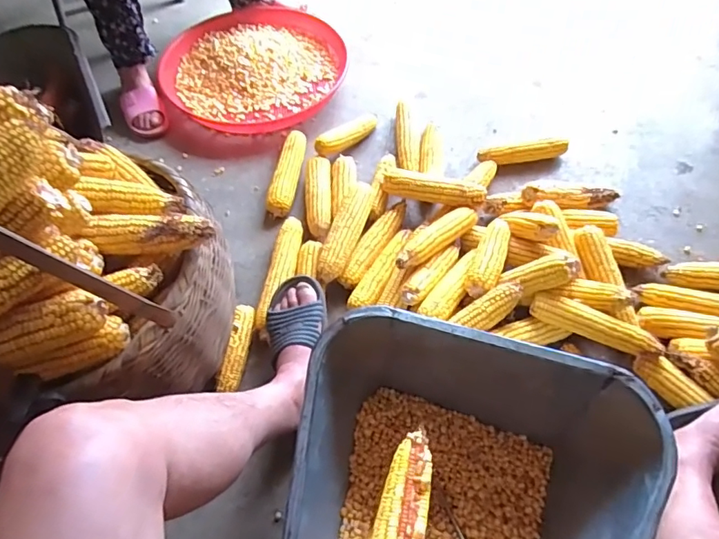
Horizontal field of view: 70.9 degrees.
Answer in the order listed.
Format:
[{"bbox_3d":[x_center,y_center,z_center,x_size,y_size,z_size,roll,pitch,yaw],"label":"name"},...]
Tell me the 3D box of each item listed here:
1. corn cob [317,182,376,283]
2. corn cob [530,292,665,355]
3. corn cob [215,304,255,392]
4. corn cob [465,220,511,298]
[{"bbox_3d":[-0.024,-0.079,0.985,0.062,0.046,0.248,13,59,9],"label":"corn cob"},{"bbox_3d":[0.398,0.092,0.841,0.220,0.045,0.050,22,61,14],"label":"corn cob"},{"bbox_3d":[-0.217,0.140,0.894,0.035,0.040,0.168,7,58,5],"label":"corn cob"},{"bbox_3d":[0.234,-0.025,0.902,0.053,0.043,0.170,21,60,13],"label":"corn cob"}]

